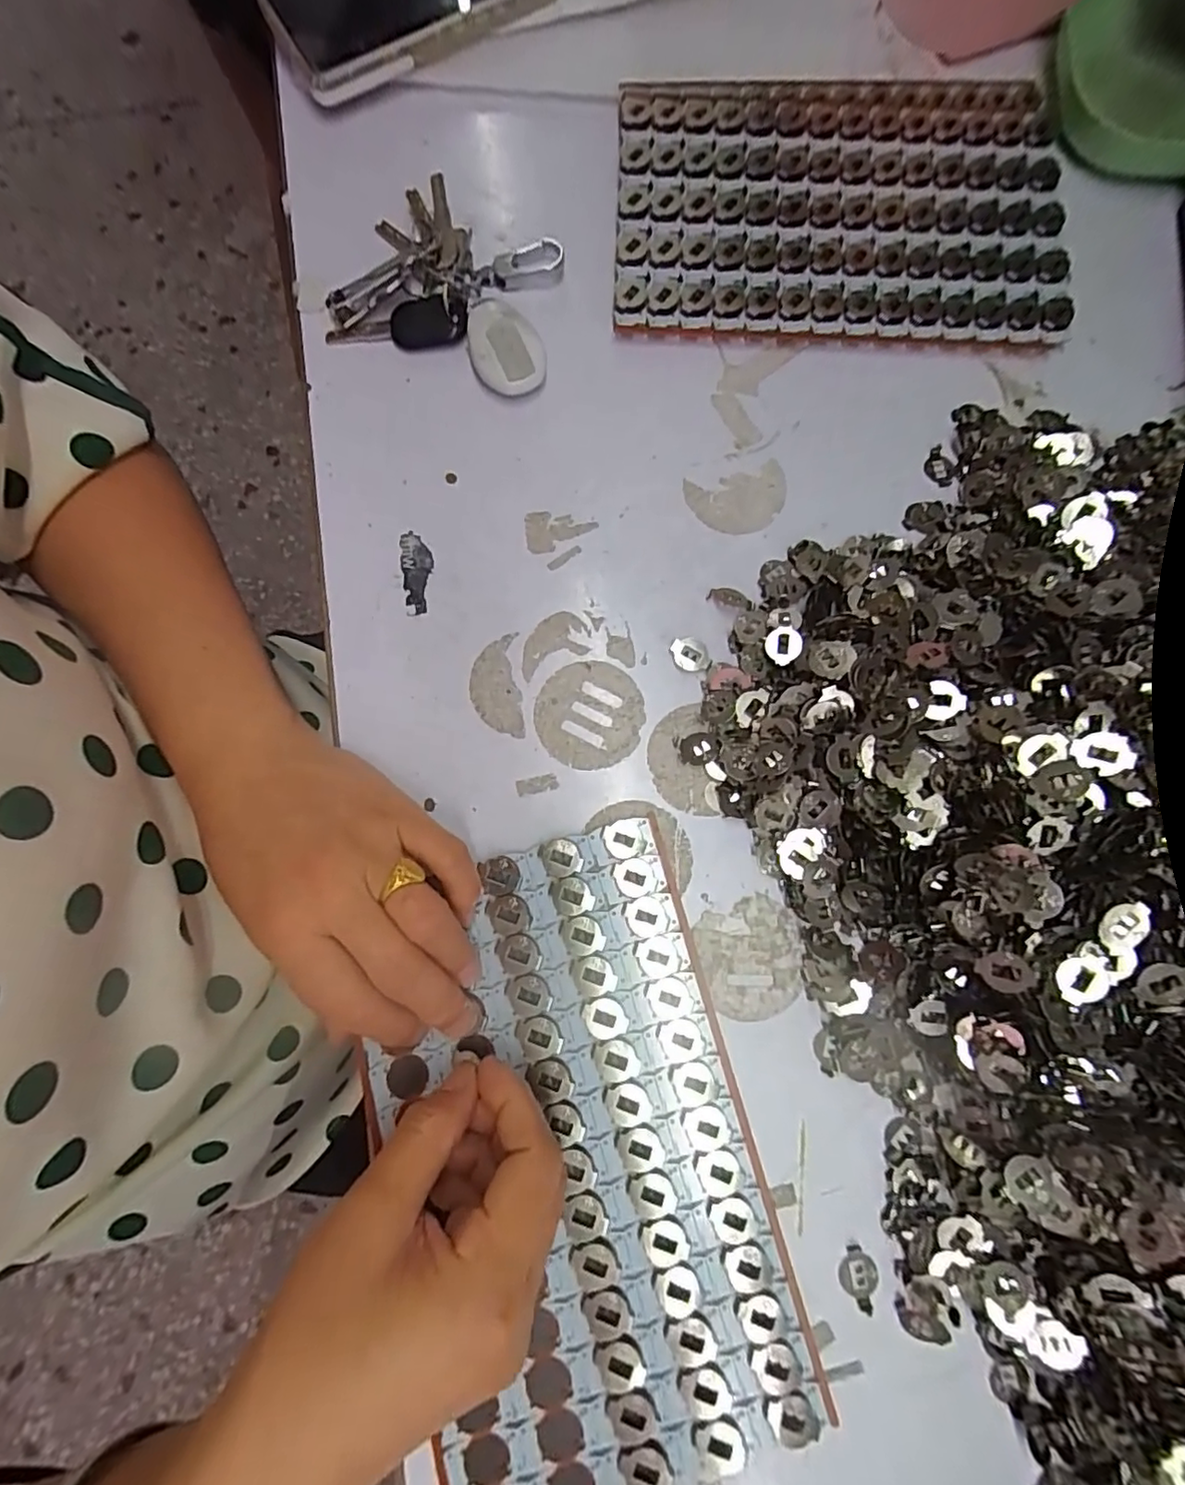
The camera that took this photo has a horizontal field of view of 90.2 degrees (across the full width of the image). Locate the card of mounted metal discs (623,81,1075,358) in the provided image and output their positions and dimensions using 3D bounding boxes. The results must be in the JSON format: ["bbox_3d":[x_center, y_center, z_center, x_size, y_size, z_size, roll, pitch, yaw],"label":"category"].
[{"bbox_3d":[0.139,-0.304,0.339,0.246,0.019,0.163,2,80,1],"label":"card of mounted metal discs"}]

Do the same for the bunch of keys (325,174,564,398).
[{"bbox_3d":[-0.072,-0.262,0.329,0.124,0.019,0.116,20,81,4],"label":"bunch of keys"}]

